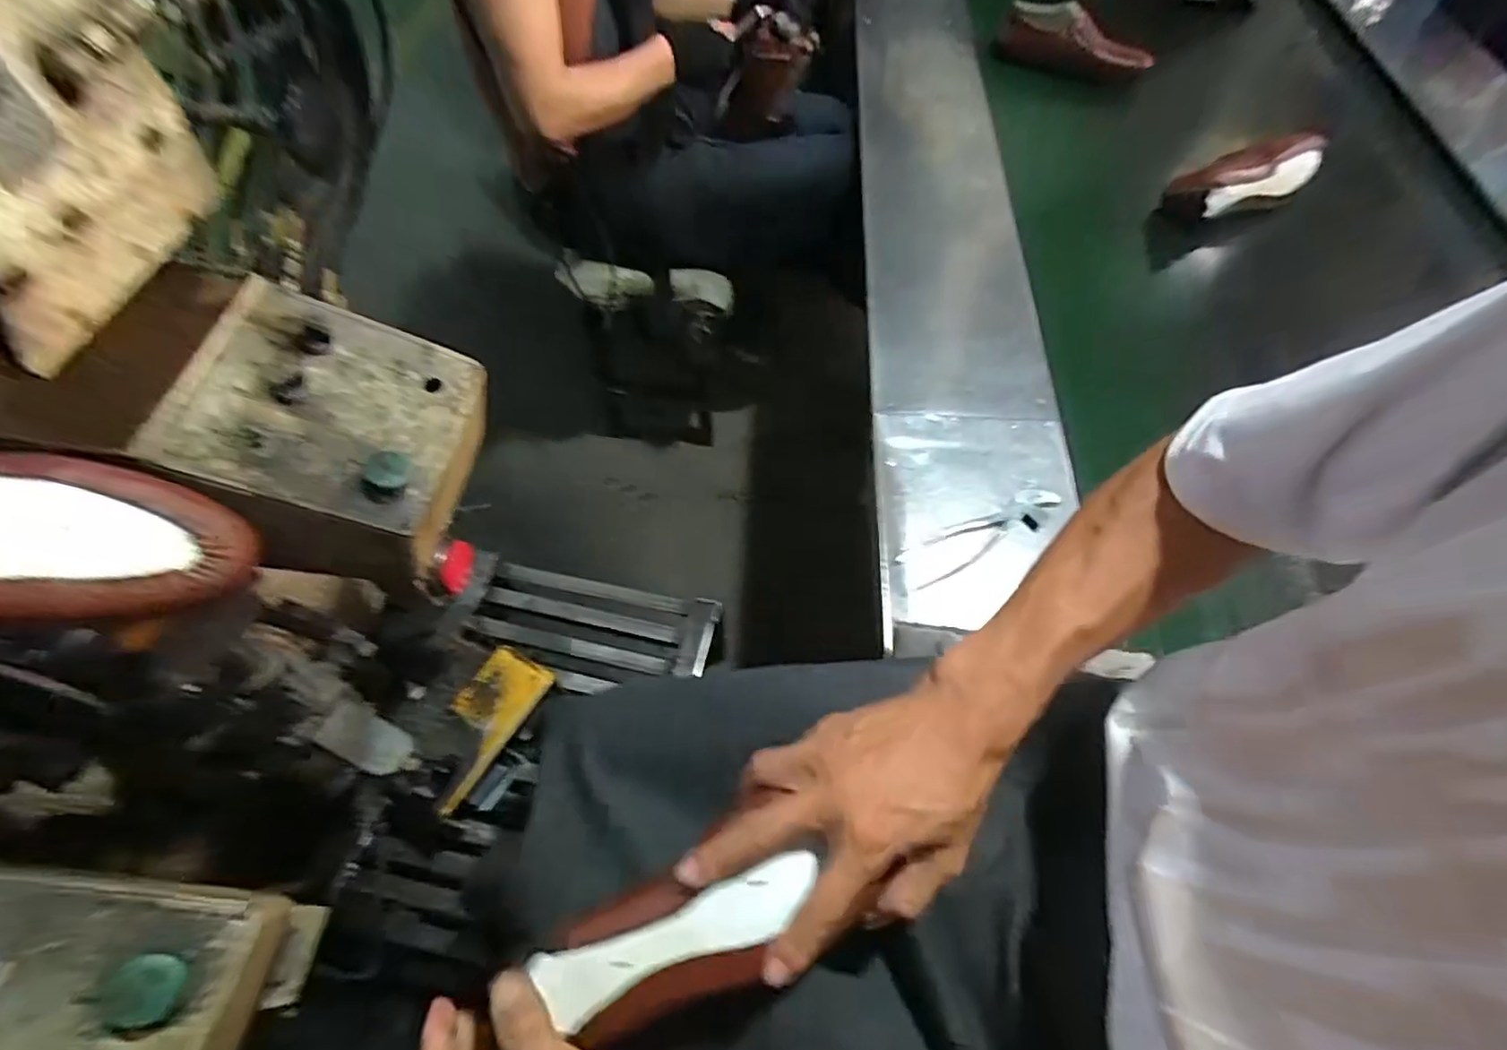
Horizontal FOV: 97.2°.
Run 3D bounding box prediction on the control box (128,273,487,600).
[{"bbox_3d":[-0.421,-0.096,0.707,0.225,0.190,0.235,3,60,1],"label":"control box"}]

